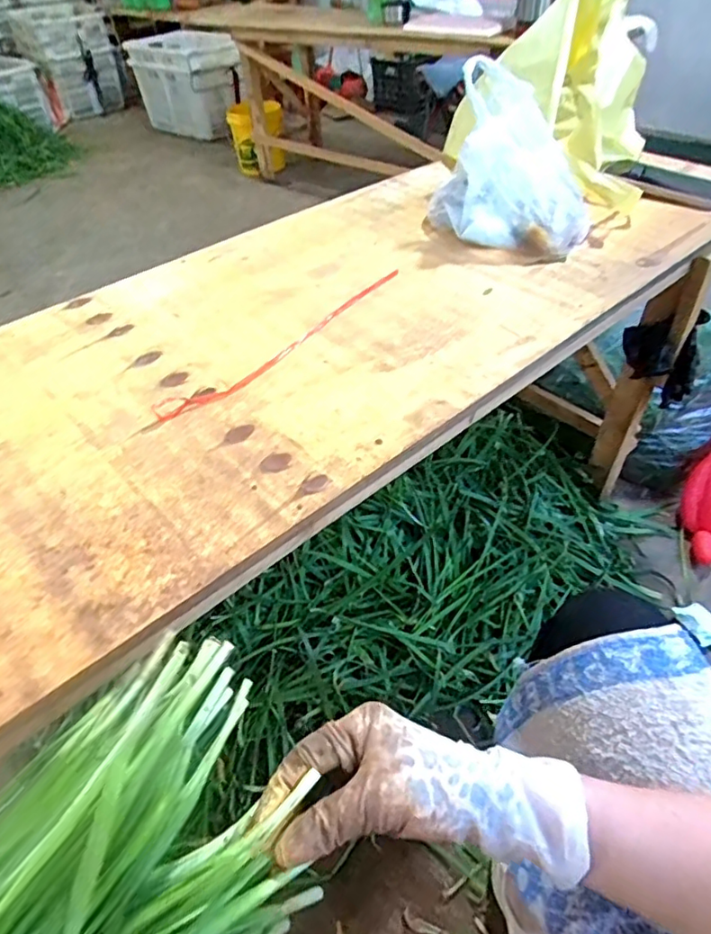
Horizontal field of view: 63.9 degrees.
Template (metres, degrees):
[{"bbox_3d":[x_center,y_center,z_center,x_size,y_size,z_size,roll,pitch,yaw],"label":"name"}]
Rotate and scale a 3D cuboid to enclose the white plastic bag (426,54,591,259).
[{"bbox_3d":[0.184,-0.354,0.664,0.188,0.146,0.147,8,48,11],"label":"white plastic bag"}]

